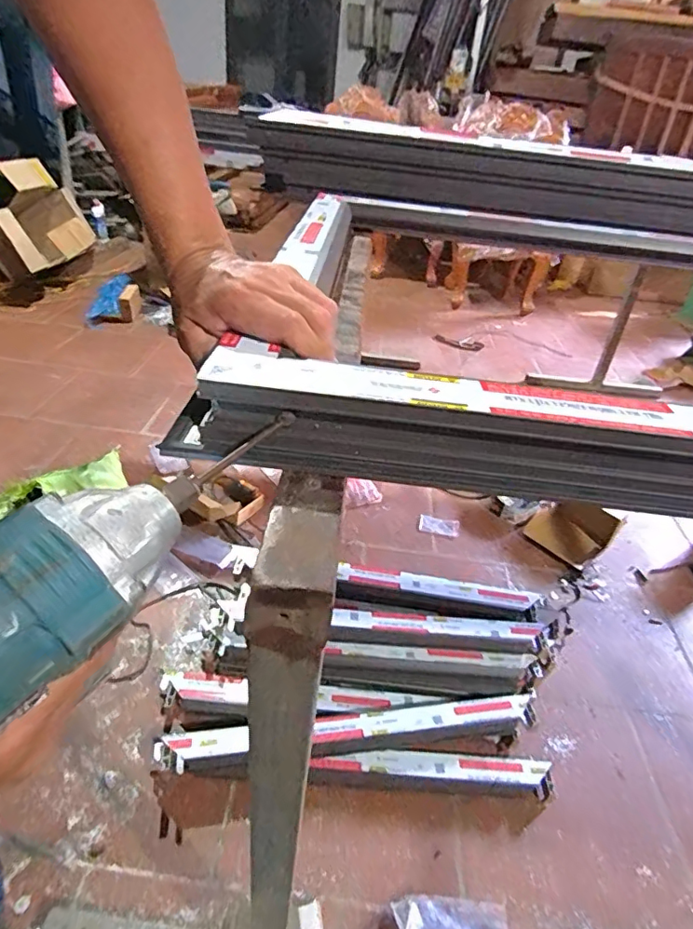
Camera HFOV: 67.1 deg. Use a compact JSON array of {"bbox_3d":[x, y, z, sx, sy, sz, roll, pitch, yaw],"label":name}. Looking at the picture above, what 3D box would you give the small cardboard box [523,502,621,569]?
[{"bbox_3d":[0.700,0.192,1.614,0.243,0.094,0.200,-21,44,-35],"label":"small cardboard box"}]

